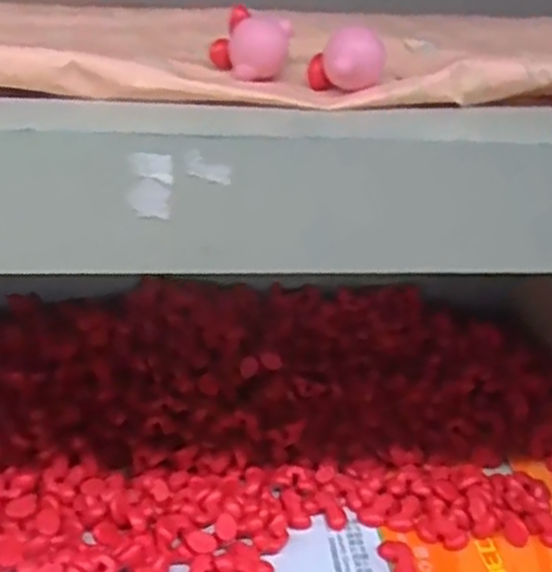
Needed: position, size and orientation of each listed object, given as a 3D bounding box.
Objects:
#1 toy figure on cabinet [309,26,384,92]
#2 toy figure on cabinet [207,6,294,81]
[{"bbox_3d":[0.034,-0.105,0.364,0.026,0.026,0.027,-14,35,-27],"label":"toy figure on cabinet"},{"bbox_3d":[-0.011,-0.116,0.375,0.033,0.025,0.024,25,37,30],"label":"toy figure on cabinet"}]

